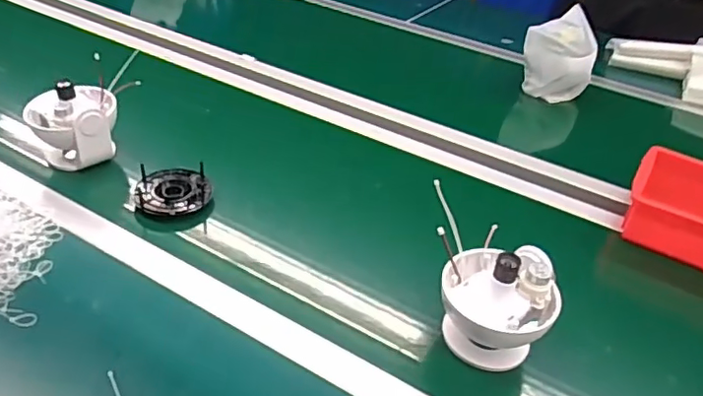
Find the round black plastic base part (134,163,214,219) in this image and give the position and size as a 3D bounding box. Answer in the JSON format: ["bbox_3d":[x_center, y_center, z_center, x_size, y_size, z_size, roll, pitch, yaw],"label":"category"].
[{"bbox_3d":[-0.238,-0.008,0.766,0.097,0.032,0.089,5,37,-4],"label":"round black plastic base part"}]

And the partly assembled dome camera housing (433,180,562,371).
[{"bbox_3d":[0.145,0.095,0.606,0.129,0.121,0.130,12,37,5],"label":"partly assembled dome camera housing"}]

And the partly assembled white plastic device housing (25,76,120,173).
[{"bbox_3d":[-0.386,-0.103,0.802,0.108,0.107,0.099,-18,44,-30],"label":"partly assembled white plastic device housing"}]

